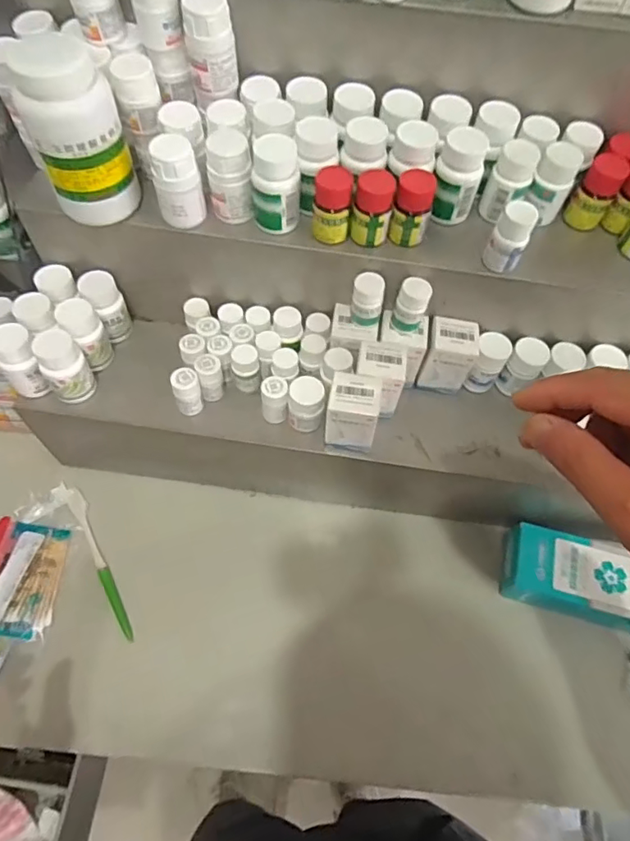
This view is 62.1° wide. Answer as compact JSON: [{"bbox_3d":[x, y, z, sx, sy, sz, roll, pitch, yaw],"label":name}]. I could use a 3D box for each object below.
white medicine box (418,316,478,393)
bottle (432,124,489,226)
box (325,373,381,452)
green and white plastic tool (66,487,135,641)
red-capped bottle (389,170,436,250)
[{"bbox_3d":[0.124,-0.059,0.496,0.041,0.065,0.040,7,62,1],"label":"white medicine box"},{"bbox_3d":[0.116,-0.199,0.428,0.037,0.066,0.031,17,63,7],"label":"bottle"},{"bbox_3d":[0.032,-0.006,0.455,0.041,0.060,0.042,8,62,2],"label":"box"},{"bbox_3d":[-0.223,0.143,0.544,0.017,0.004,0.174,-28,67,-16],"label":"green and white plastic tool"},{"bbox_3d":[0.078,-0.169,0.421,0.028,0.054,0.024,6,62,1],"label":"red-capped bottle"}]

